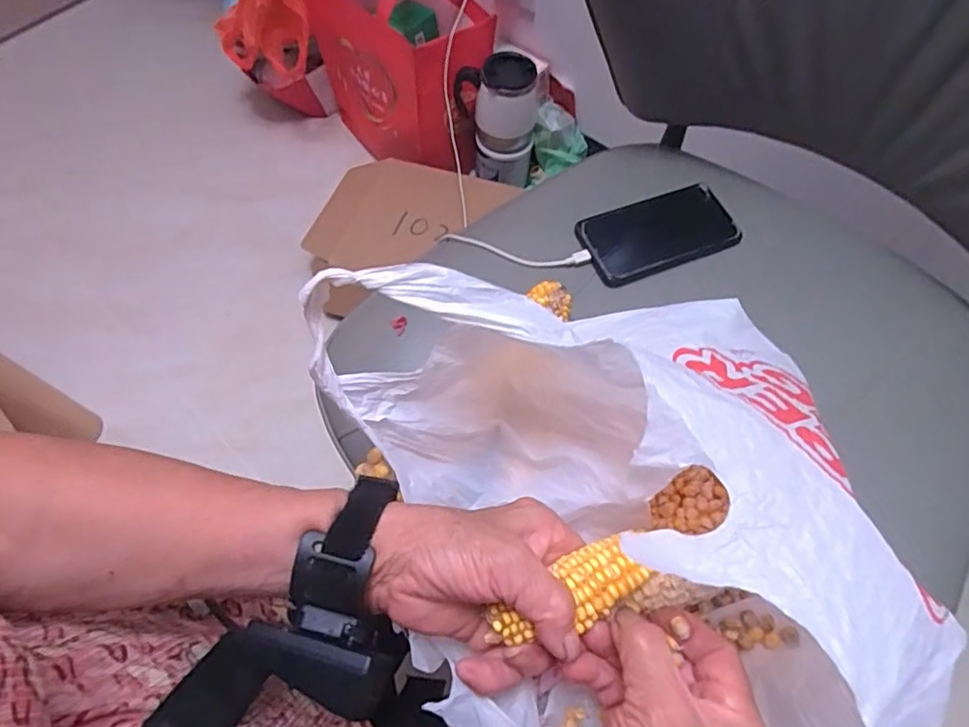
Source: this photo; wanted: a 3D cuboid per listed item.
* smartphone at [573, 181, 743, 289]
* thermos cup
[{"bbox_3d":[0.153,-0.113,0.515,0.136,0.014,0.070,-20,61,-8],"label":"smartphone"},{"bbox_3d":[0.023,-0.418,1.005,0.133,0.206,0.111,3,60,5],"label":"thermos cup"}]

